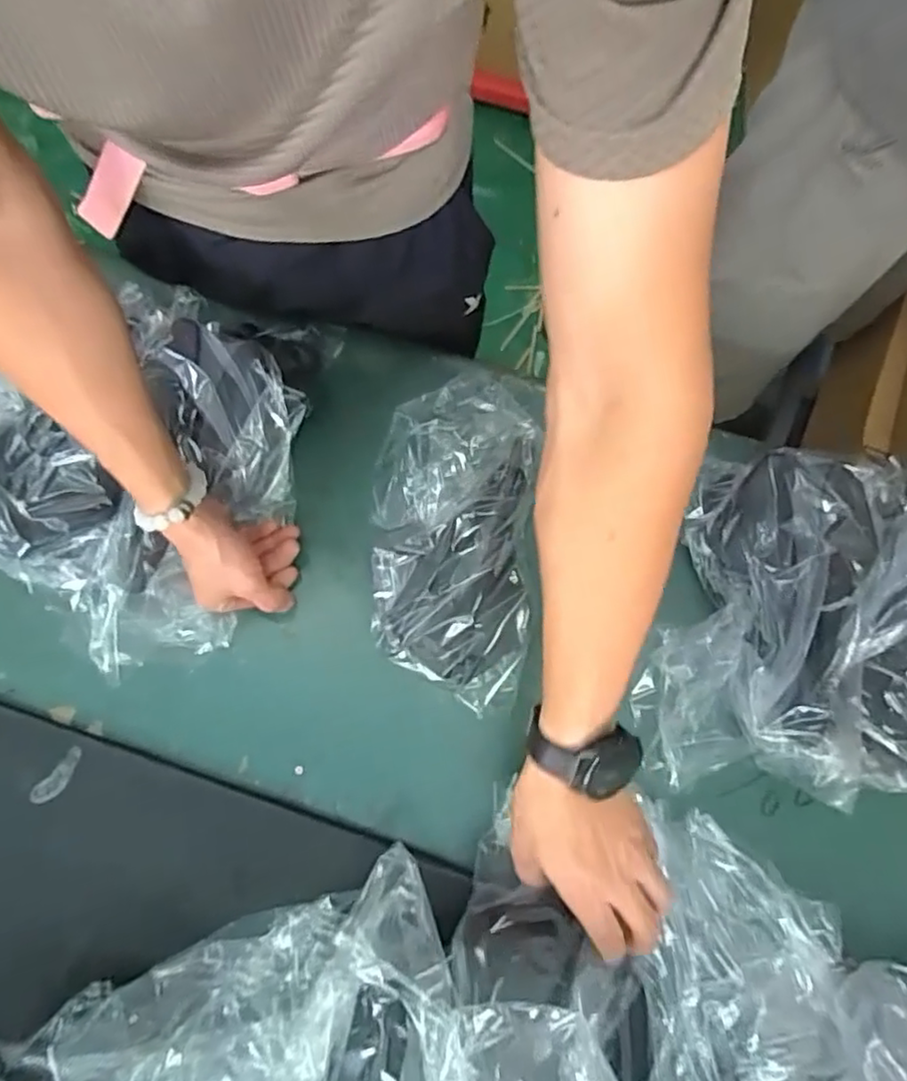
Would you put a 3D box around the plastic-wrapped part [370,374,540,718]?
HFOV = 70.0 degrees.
[{"bbox_3d":[-0.002,-0.017,0.584,0.139,0.053,0.302,5,73,0],"label":"plastic-wrapped part"}]

